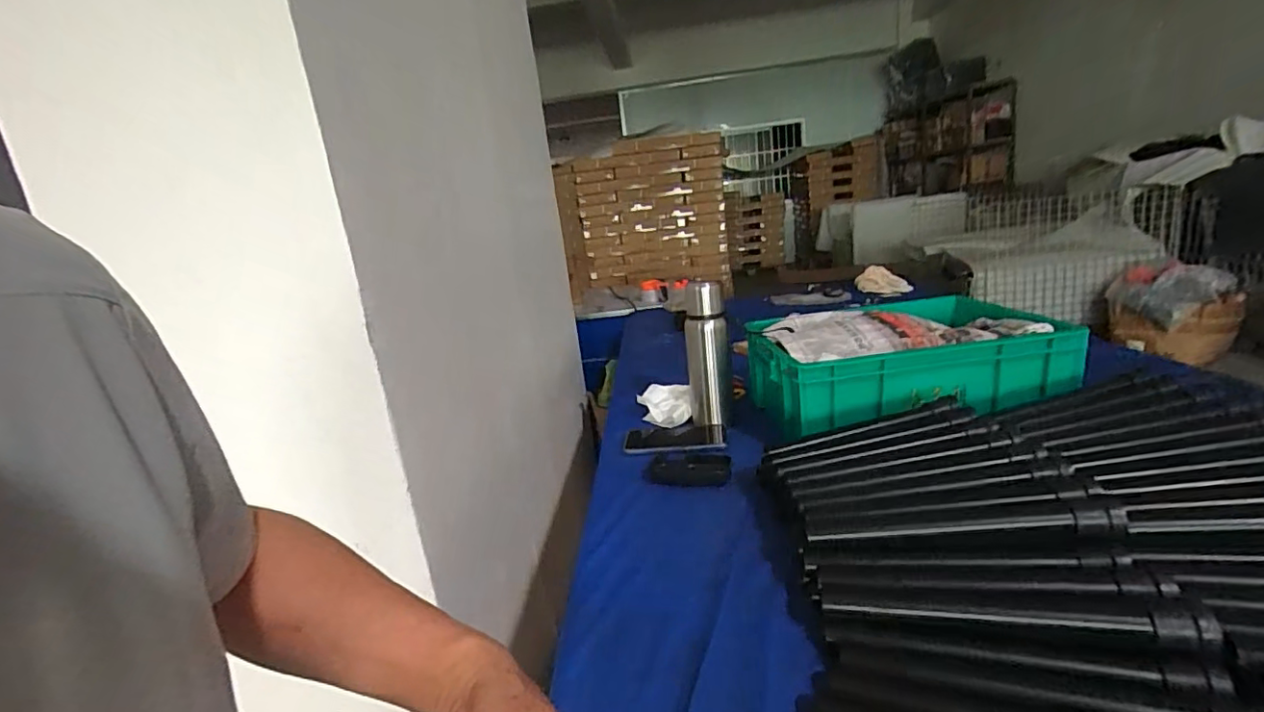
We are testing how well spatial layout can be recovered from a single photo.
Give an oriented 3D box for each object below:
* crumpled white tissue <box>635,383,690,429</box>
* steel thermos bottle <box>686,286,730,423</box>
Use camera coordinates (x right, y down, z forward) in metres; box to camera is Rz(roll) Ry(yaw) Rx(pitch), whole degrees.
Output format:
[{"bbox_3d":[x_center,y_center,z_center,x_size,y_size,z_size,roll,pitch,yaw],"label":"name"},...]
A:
[{"bbox_3d":[0.059,0.091,0.985,0.095,0.050,0.081,-7,14,2],"label":"crumpled white tissue"},{"bbox_3d":[0.126,-0.003,0.913,0.069,0.238,0.068,-4,14,12],"label":"steel thermos bottle"}]

